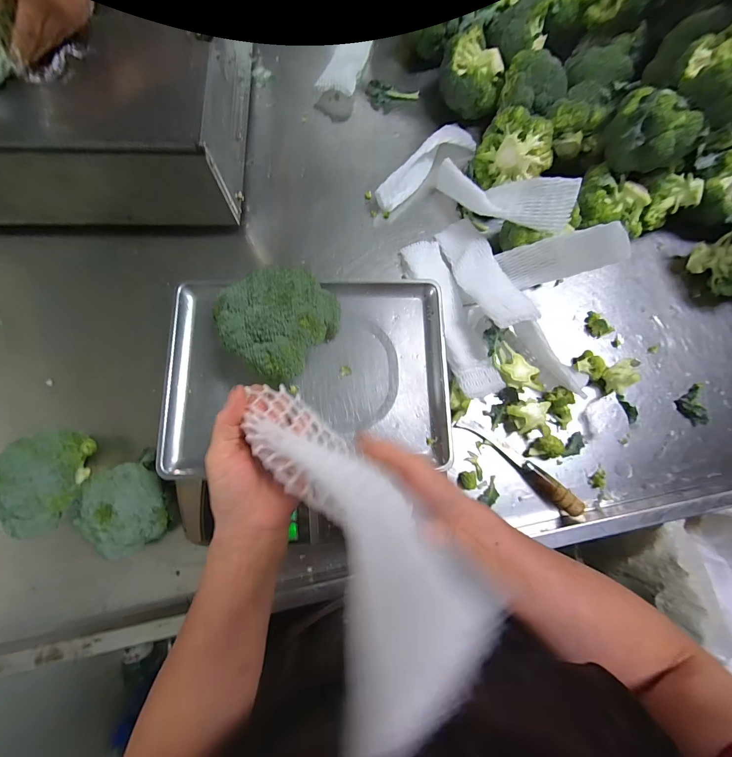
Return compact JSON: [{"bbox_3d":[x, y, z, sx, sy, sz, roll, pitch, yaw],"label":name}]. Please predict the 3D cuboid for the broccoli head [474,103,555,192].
[{"bbox_3d":[0.240,-0.362,0.555,0.118,0.075,0.101,25,78,3],"label":"broccoli head"}]

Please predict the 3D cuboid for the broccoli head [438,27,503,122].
[{"bbox_3d":[0.184,-0.527,0.601,0.089,0.077,0.102,-31,81,-8],"label":"broccoli head"}]

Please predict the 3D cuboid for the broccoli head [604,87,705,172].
[{"bbox_3d":[0.396,-0.343,0.480,0.092,0.088,0.099,12,77,0],"label":"broccoli head"}]

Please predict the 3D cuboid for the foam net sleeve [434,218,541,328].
[{"bbox_3d":[0.176,-0.167,0.527,0.064,0.026,0.237,-14,55,-2],"label":"foam net sleeve"}]

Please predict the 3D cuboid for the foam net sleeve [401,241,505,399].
[{"bbox_3d":[0.129,-0.103,0.535,0.071,0.057,0.281,-18,79,-6],"label":"foam net sleeve"}]

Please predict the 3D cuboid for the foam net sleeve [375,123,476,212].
[{"bbox_3d":[0.105,-0.373,0.592,0.063,0.056,0.225,43,80,7],"label":"foam net sleeve"}]

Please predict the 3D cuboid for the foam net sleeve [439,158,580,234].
[{"bbox_3d":[0.199,-0.283,0.521,0.230,0.044,0.061,36,80,33],"label":"foam net sleeve"}]

